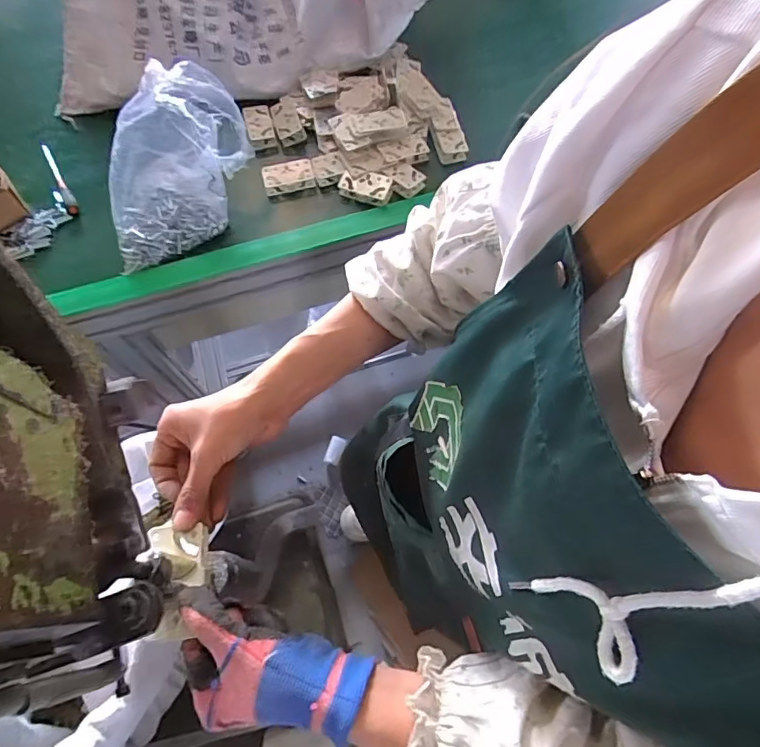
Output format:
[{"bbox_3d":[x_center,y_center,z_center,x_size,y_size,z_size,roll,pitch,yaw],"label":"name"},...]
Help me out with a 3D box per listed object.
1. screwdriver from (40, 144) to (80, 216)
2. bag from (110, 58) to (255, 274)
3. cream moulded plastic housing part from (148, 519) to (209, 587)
[{"bbox_3d":[-0.522,-0.314,0.812,0.019,0.020,0.160,-31,69,-11],"label":"screwdriver"},{"bbox_3d":[-0.290,-0.287,0.692,0.238,0.181,0.138,-27,69,-10],"label":"bag"},{"bbox_3d":[-0.150,0.134,0.369,0.040,0.007,0.045,1,57,-14],"label":"cream moulded plastic housing part"}]

